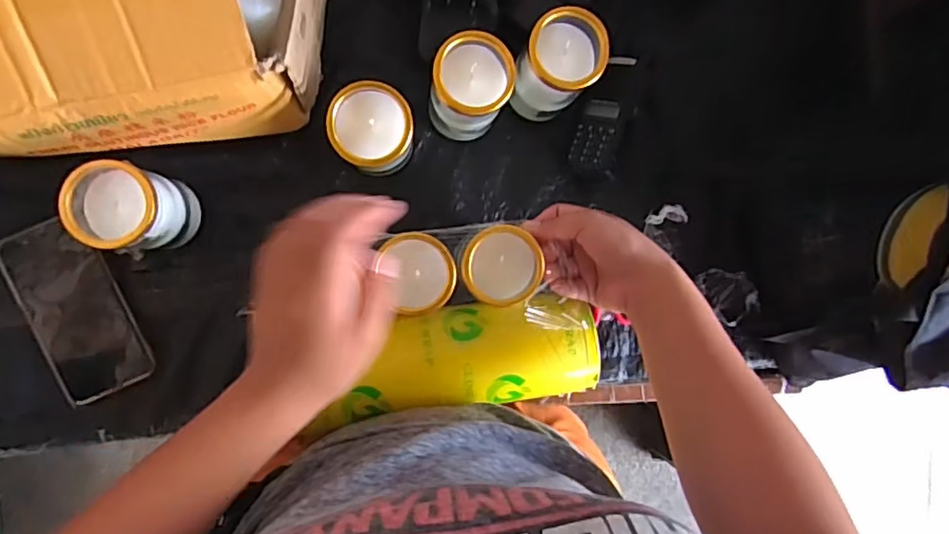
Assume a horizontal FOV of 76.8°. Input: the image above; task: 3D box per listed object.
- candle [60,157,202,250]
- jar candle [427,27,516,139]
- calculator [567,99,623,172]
[{"bbox_3d":[-0.269,-0.043,0.487,0.066,0.111,0.067,2,89,-7],"label":"candle"},{"bbox_3d":[-0.006,-0.149,0.513,0.061,0.117,0.059,0,89,-7],"label":"jar candle"},{"bbox_3d":[0.113,-0.122,0.558,0.043,0.009,0.069,17,88,36],"label":"calculator"}]

